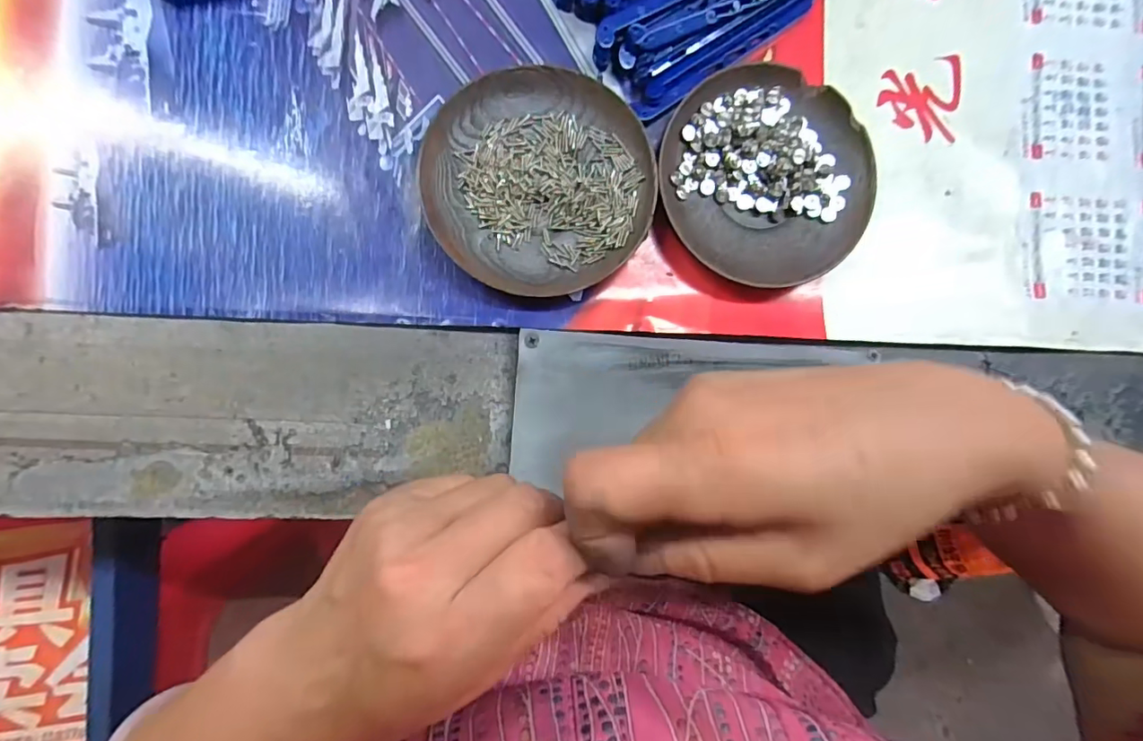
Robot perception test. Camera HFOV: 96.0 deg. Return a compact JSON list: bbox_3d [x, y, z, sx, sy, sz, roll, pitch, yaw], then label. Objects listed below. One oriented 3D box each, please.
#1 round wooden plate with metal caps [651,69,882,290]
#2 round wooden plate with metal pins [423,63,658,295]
[{"bbox_3d":[0.103,-0.103,0.276,0.112,0.015,0.111,0,88,-5],"label":"round wooden plate with metal caps"},{"bbox_3d":[-0.016,-0.097,0.267,0.113,0.016,0.112,0,88,-5],"label":"round wooden plate with metal pins"}]

